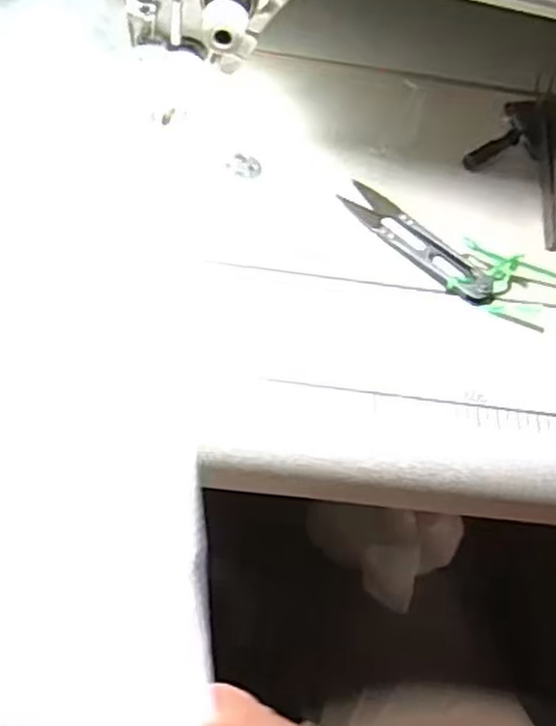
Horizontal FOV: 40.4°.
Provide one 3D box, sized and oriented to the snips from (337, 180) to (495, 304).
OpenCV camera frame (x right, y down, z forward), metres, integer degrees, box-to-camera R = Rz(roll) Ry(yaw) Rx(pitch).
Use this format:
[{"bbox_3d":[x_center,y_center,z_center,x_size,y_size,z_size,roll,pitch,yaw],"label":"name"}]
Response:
[{"bbox_3d":[0.076,-0.067,0.409,0.098,0.009,0.026,40,59,16],"label":"snips"}]

